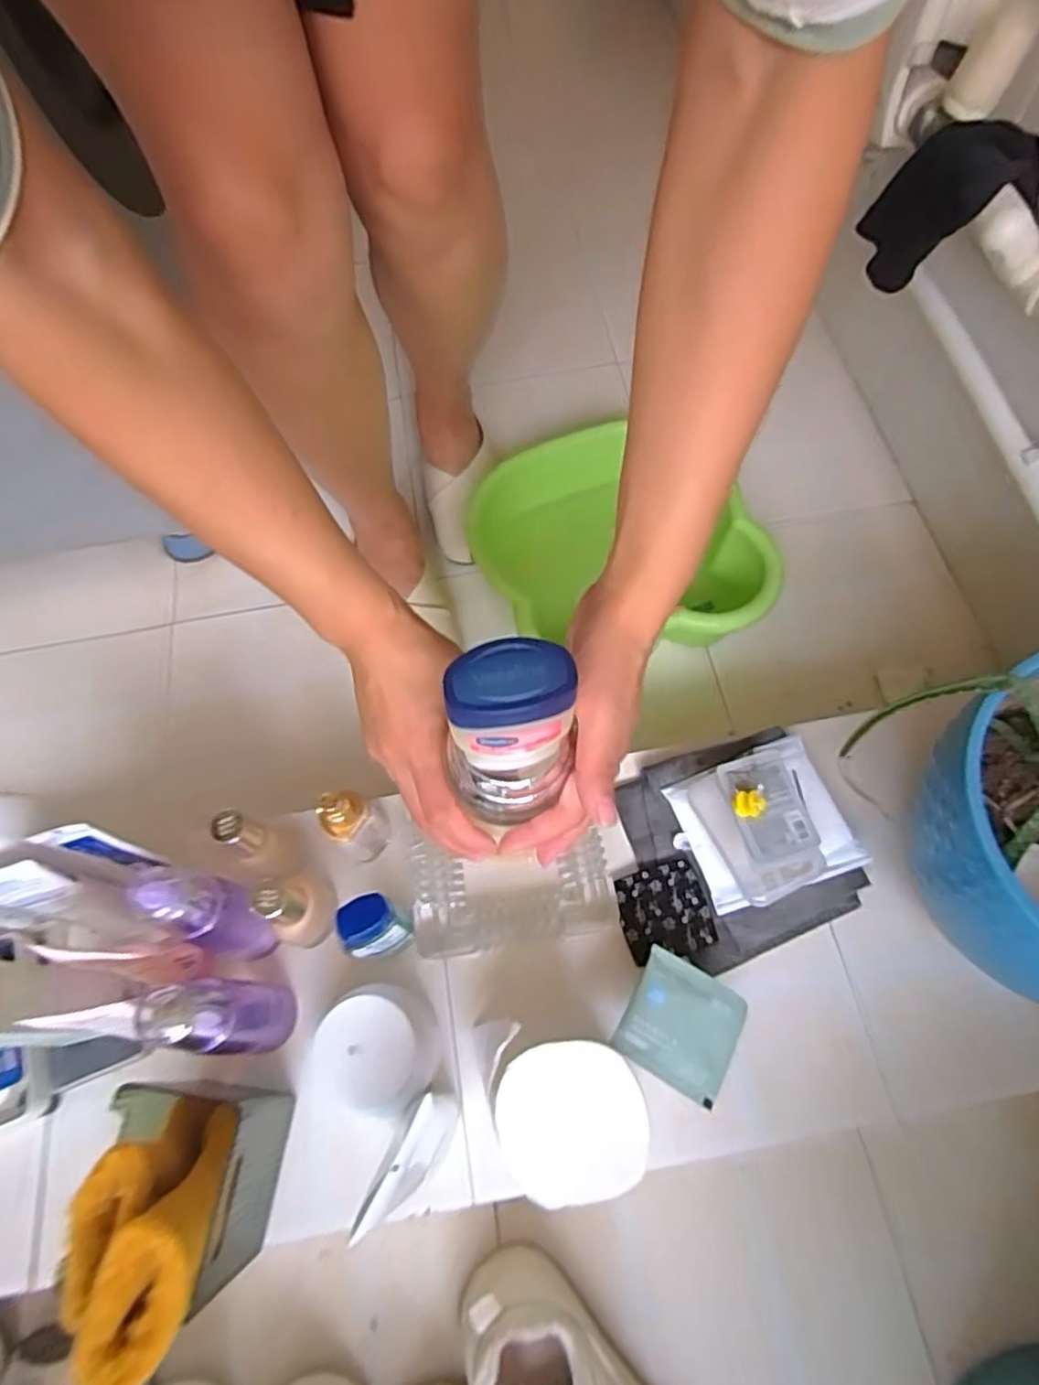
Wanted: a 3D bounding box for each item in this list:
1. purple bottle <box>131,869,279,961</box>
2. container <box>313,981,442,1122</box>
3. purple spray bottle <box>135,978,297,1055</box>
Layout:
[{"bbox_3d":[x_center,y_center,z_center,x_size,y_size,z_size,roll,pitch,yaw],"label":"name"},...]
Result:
[{"bbox_3d":[-0.205,0.153,0.471,0.046,0.152,0.044,-1,65,2],"label":"purple bottle"},{"bbox_3d":[-0.094,0.238,0.472,0.069,0.056,0.074,-1,65,2],"label":"container"},{"bbox_3d":[-0.188,0.207,0.454,0.042,0.137,0.047,3,65,4],"label":"purple spray bottle"}]

